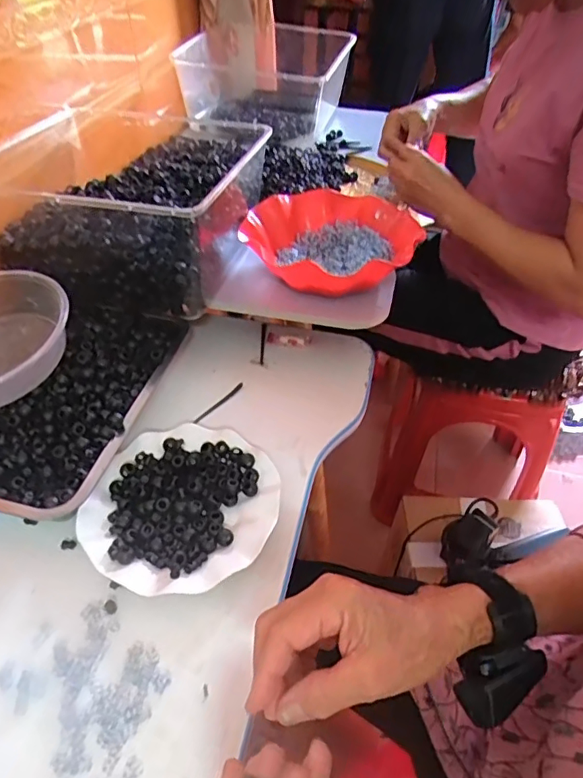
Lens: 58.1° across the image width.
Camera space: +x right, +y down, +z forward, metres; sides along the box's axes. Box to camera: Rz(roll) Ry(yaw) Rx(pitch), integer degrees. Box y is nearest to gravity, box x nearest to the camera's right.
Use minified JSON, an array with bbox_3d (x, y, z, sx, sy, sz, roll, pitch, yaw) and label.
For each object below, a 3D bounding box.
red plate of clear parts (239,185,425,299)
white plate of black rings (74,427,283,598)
[{"bbox_3d":[0.053,-0.195,0.699,0.222,0.060,0.232,17,46,13],"label":"red plate of clear parts"},{"bbox_3d":[-0.105,0.114,0.516,0.175,0.030,0.179,2,45,-2],"label":"white plate of black rings"}]

